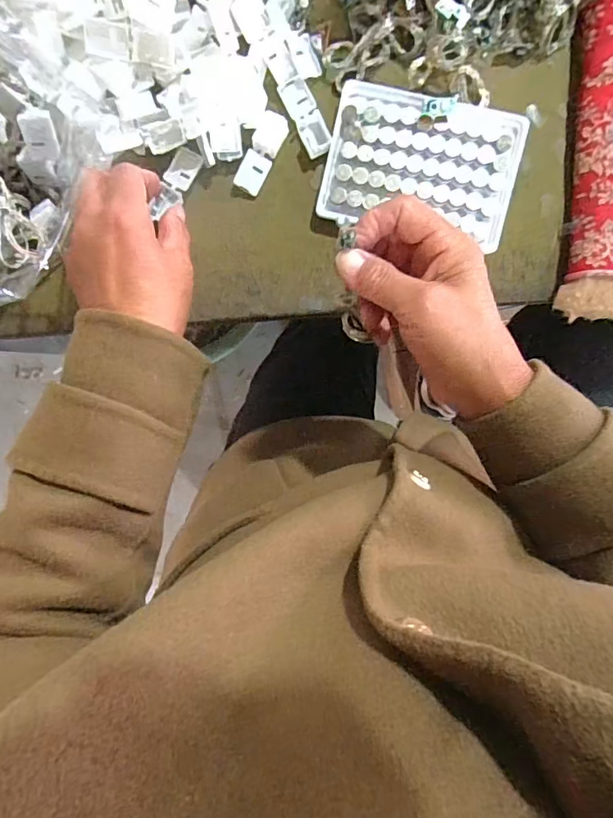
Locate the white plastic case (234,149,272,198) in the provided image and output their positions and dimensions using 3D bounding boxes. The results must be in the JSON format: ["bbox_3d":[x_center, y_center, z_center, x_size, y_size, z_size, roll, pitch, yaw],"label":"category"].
[{"bbox_3d":[-0.038,-0.169,0.346,0.019,0.004,0.026,25,101,-20],"label":"white plastic case"}]

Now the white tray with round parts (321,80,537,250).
[{"bbox_3d":[0.079,-0.169,0.339,0.128,0.015,0.090,13,96,1],"label":"white tray with round parts"}]

